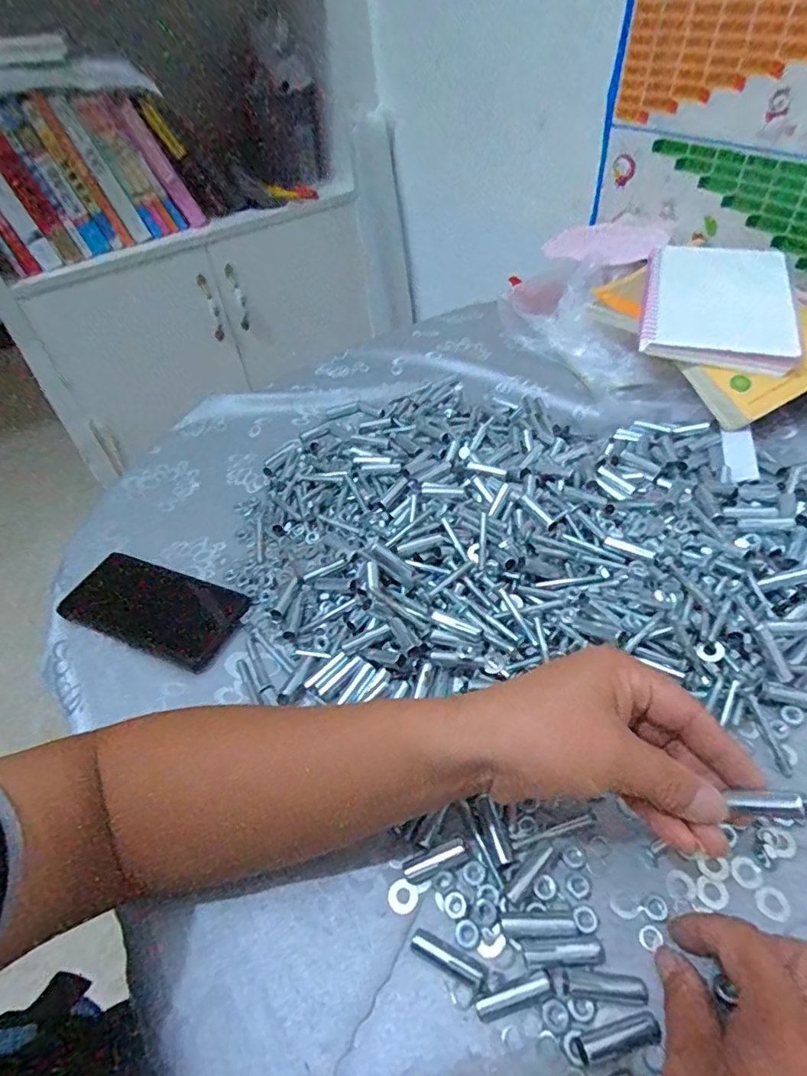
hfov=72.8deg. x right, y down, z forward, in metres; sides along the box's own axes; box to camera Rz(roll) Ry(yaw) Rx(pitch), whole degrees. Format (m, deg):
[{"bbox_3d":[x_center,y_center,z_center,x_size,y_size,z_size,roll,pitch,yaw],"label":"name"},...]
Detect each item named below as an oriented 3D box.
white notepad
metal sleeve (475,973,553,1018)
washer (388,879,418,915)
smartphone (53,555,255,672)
[{"bbox_3d":[0.351,-0.269,0.620,0.145,0.022,0.205,9,57,16],"label":"white notepad"},{"bbox_3d":[0.057,0.234,0.280,0.040,0.008,0.008,-16,47,-9],"label":"metal sleeve"},{"bbox_3d":[0.000,0.207,0.317,0.017,0.004,0.016,-3,46,3],"label":"washer"},{"bbox_3d":[-0.218,0.058,0.478,0.159,0.011,0.072,14,50,19],"label":"smartphone"}]

